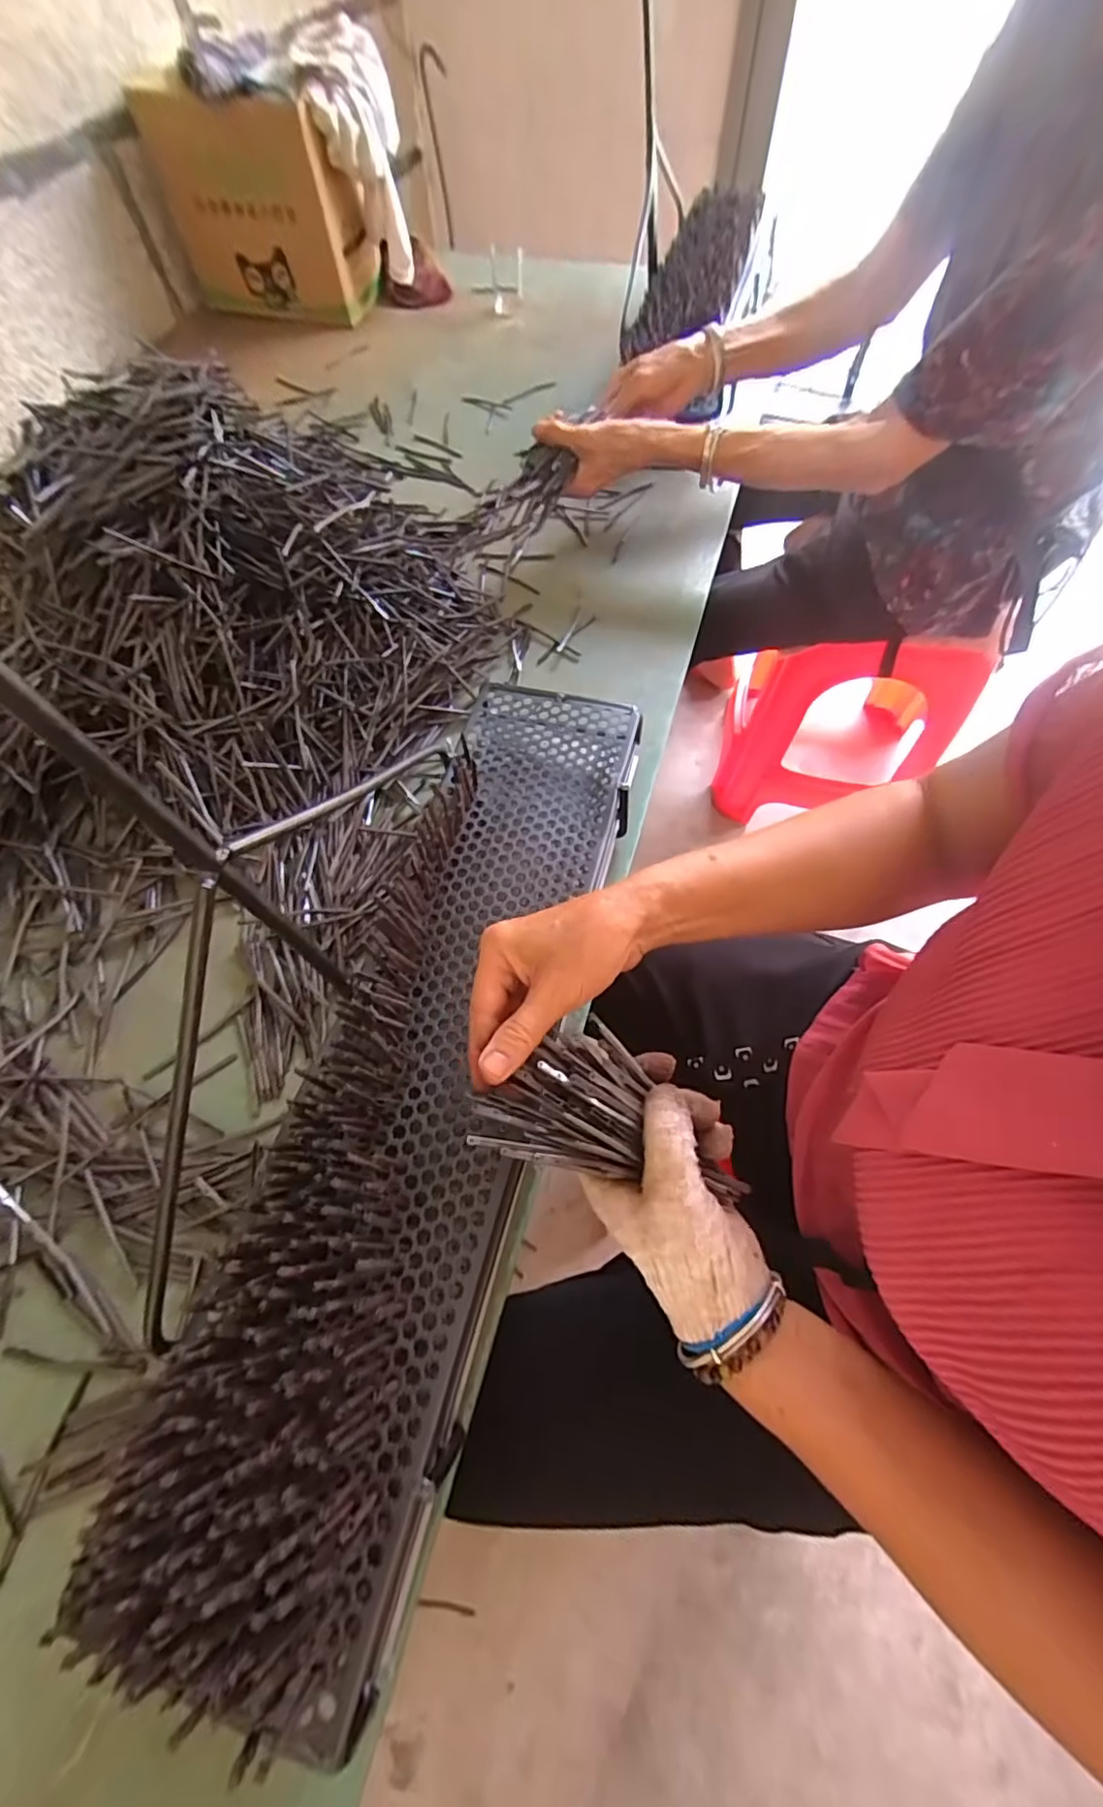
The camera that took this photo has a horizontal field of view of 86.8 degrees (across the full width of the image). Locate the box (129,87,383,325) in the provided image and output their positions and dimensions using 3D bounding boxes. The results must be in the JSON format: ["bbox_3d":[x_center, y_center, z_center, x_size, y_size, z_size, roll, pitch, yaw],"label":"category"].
[{"bbox_3d":[-0.464,-1.122,0.944,0.301,0.225,0.125,15,65,10],"label":"box"}]

